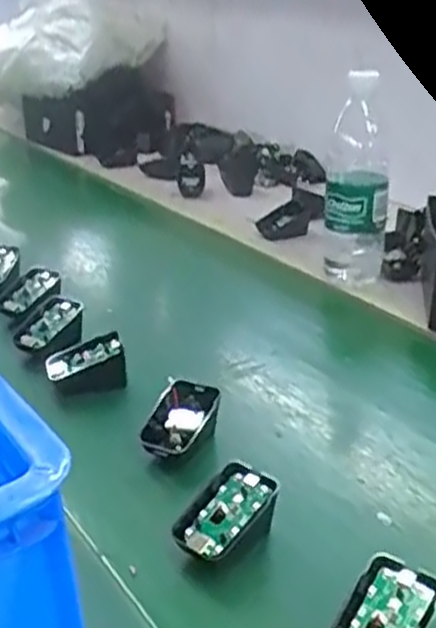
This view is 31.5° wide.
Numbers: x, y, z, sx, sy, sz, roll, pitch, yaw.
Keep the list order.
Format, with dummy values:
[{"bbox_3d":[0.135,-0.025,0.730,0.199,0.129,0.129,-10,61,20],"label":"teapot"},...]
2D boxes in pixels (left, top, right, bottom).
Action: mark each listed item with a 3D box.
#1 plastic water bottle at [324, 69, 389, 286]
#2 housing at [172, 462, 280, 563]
[{"bbox_3d":[0.151,-0.134,0.842,0.067,0.224,0.077,4,30,9],"label":"plastic water bottle"},{"bbox_3d":[0.005,0.137,0.504,0.067,0.047,0.040,-27,38,-37],"label":"housing"}]

